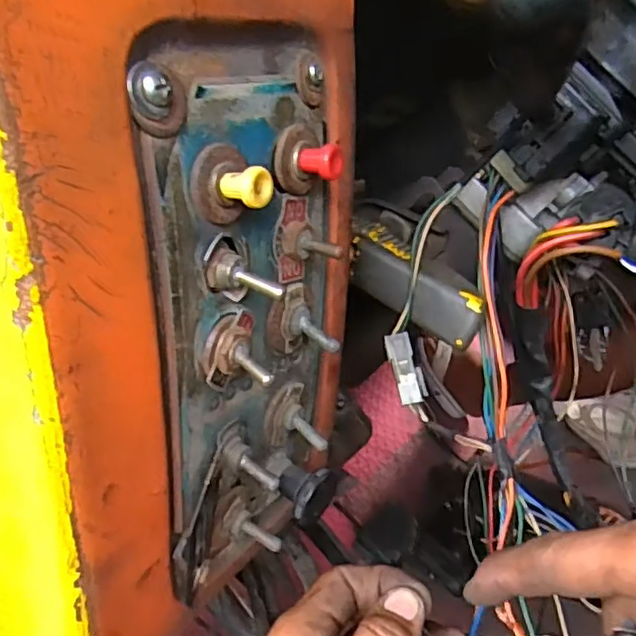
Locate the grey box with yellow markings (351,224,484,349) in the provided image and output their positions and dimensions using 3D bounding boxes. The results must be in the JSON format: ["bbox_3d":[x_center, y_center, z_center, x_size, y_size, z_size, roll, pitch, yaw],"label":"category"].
[{"bbox_3d":[0.048,-0.018,0.322,0.086,0.032,0.018,38,17,25],"label":"grey box with yellow markings"}]

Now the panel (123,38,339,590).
[{"bbox_3d":[-0.020,0.011,0.242,0.031,0.222,0.093,16,29,32],"label":"panel"}]

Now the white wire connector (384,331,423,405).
[{"bbox_3d":[0.043,0.024,0.305,0.011,0.035,0.006,-10,-11,-12],"label":"white wire connector"}]

